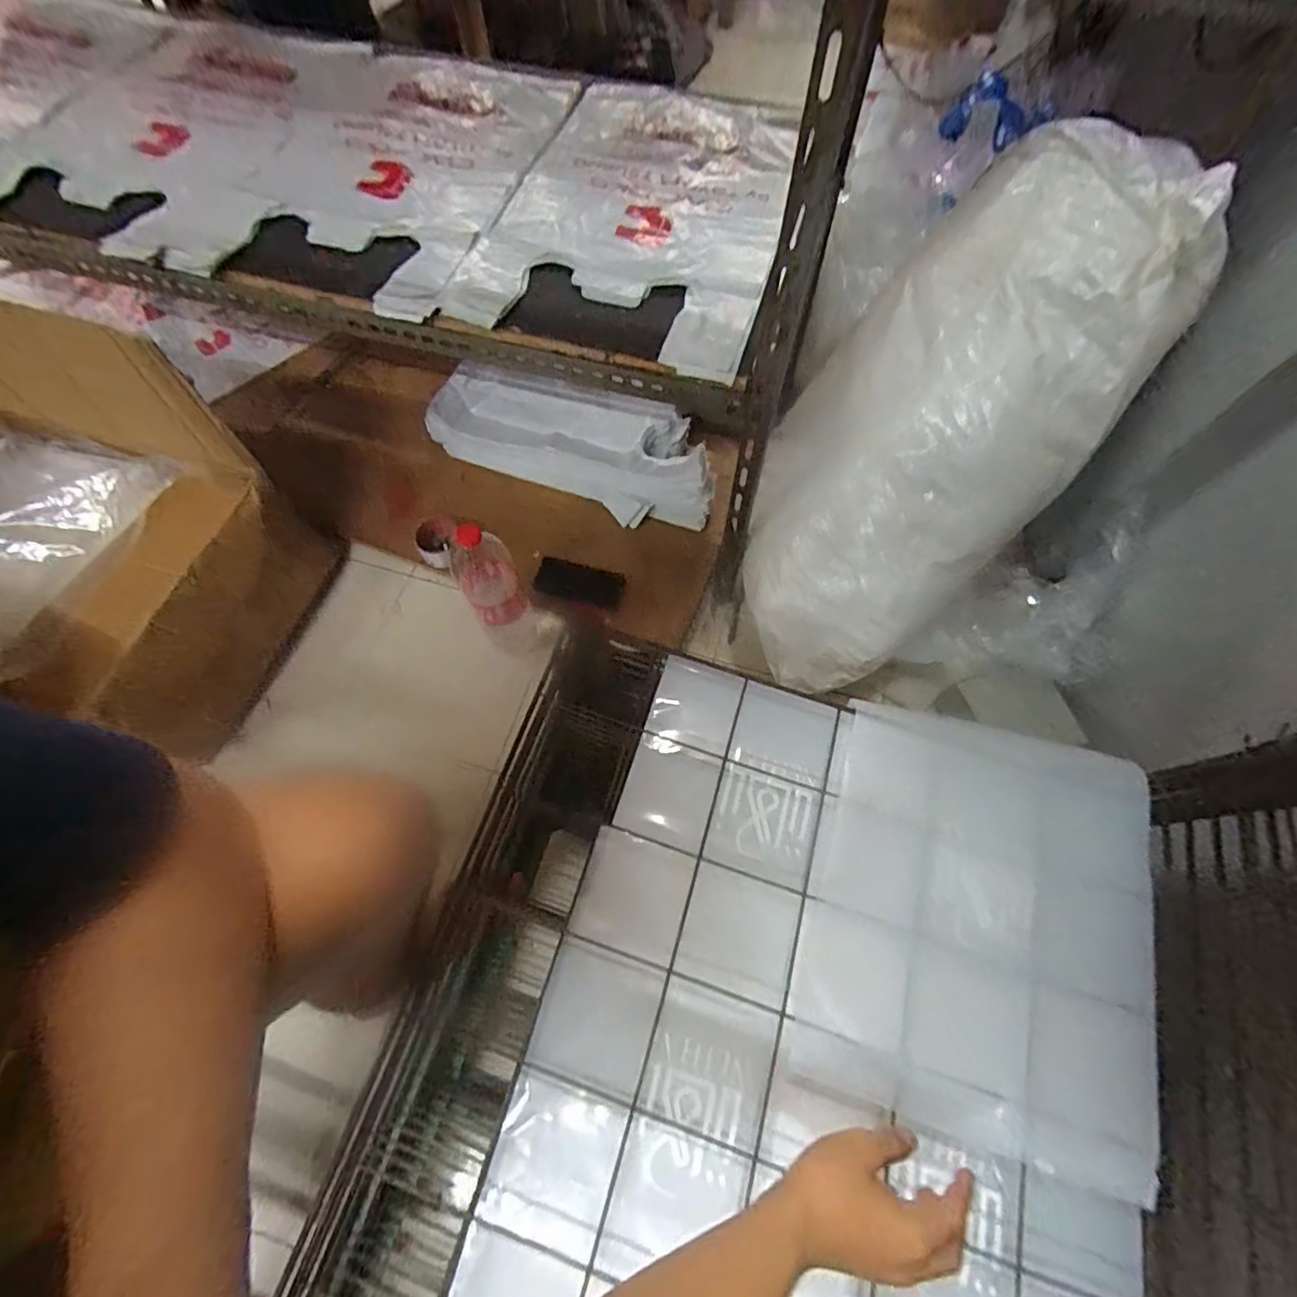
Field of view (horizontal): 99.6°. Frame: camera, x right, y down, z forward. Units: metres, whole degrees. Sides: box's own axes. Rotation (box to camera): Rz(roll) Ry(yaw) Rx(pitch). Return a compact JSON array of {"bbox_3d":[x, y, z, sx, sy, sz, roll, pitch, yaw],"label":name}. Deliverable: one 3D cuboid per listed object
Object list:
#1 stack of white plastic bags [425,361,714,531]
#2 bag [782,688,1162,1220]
[{"bbox_3d":[-0.144,-0.412,1.112,0.568,0.162,0.232,13,66,5],"label":"stack of white plastic bags"},{"bbox_3d":[0.311,0.243,0.513,0.296,0.034,0.355,17,73,9],"label":"bag"}]

